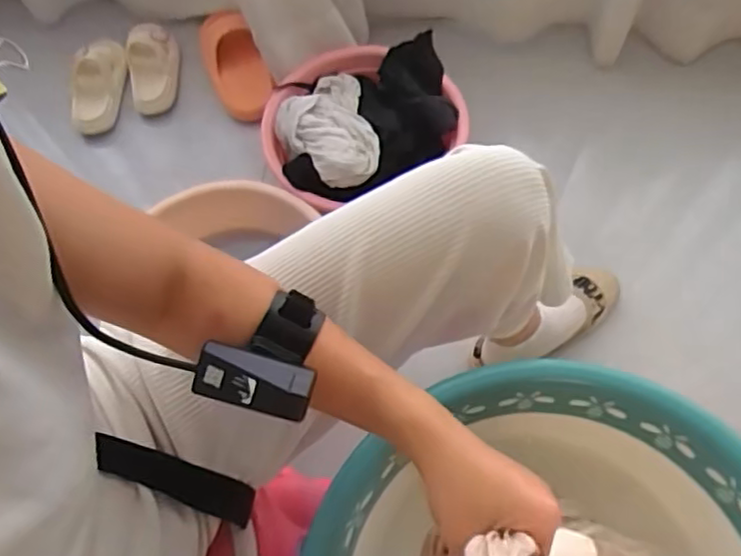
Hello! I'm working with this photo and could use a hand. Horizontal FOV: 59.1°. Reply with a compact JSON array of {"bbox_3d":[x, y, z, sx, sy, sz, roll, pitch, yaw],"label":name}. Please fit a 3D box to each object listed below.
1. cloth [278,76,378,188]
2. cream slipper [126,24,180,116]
[{"bbox_3d":[-0.066,-0.214,0.945,0.133,0.062,0.235,-13,64,-3],"label":"cloth"},{"bbox_3d":[-0.379,-0.368,1.142,0.081,0.035,0.163,-5,77,0],"label":"cream slipper"}]

